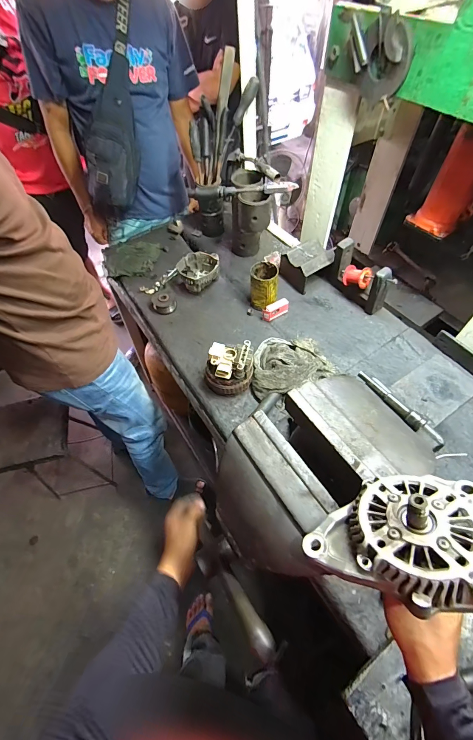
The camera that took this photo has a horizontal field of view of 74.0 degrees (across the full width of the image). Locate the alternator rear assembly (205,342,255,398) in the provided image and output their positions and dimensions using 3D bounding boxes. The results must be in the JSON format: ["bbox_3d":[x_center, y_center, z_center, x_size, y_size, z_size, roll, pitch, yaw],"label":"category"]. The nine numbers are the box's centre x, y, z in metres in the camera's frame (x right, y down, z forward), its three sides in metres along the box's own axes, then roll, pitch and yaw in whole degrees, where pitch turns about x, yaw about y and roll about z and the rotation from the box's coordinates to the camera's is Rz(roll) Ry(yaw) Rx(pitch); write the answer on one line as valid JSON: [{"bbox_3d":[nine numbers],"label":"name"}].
[{"bbox_3d":[-0.015,-0.004,0.725,0.112,0.097,0.097,-4,57,-1],"label":"alternator rear assembly"}]

